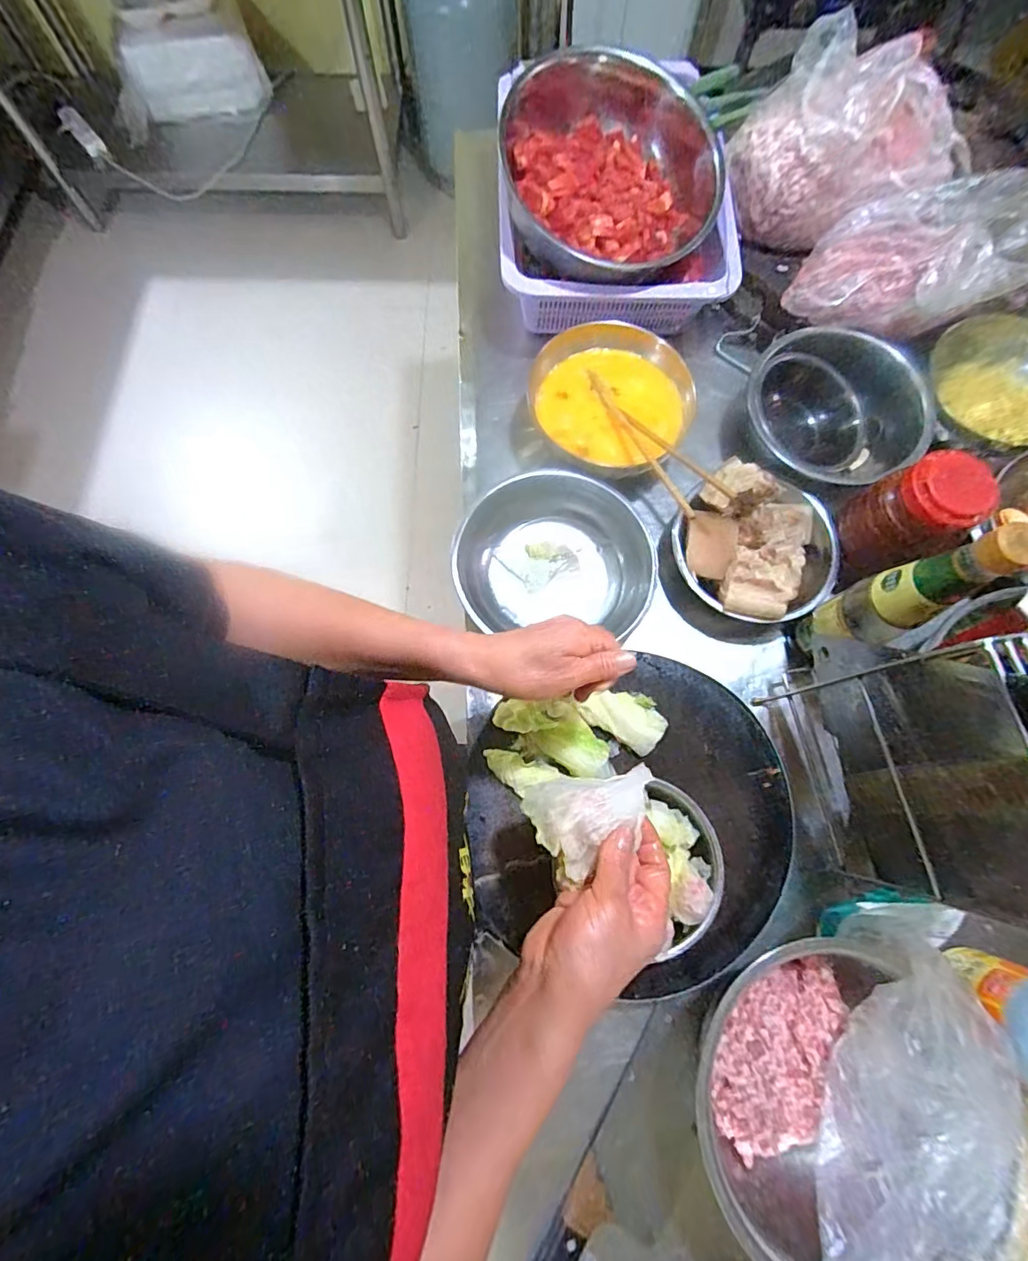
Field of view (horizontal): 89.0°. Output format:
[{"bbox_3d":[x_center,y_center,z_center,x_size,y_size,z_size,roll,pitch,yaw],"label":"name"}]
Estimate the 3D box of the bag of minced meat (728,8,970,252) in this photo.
[{"bbox_3d":[0.373,-0.547,0.597,0.222,0.135,0.159,40,78,10],"label":"bag of minced meat"}]

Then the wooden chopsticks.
[{"bbox_3d":[0.152,-0.219,0.590,0.061,0.020,0.222,-28,63,-7],"label":"wooden chopsticks"}]

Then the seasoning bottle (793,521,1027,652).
[{"bbox_3d":[0.328,-0.022,0.460,0.058,0.236,0.057,-19,76,-5],"label":"seasoning bottle"}]

